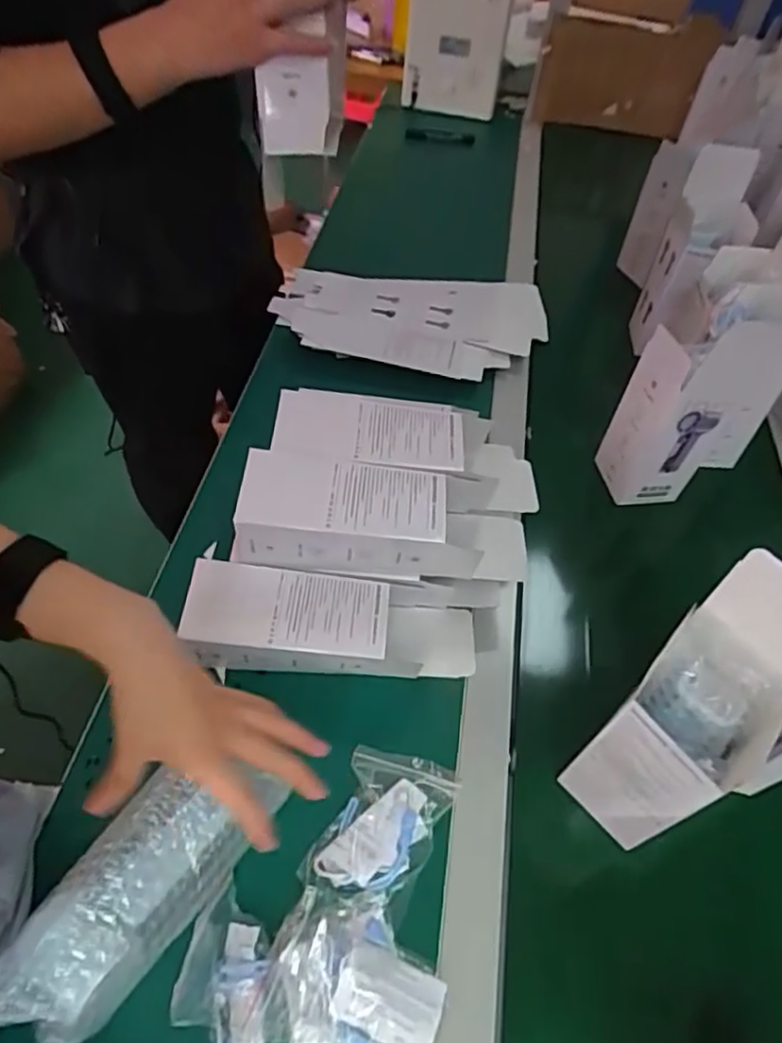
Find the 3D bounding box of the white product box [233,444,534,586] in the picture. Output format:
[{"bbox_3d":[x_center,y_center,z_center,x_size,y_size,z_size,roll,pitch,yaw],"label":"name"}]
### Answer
[{"bbox_3d":[-0.007,-0.002,0.544,0.221,0.071,0.082,7,50,3],"label":"white product box"}]

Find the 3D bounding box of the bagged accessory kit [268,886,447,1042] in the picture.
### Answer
[{"bbox_3d":[-0.022,0.305,0.427,0.107,0.035,0.105,8,50,5],"label":"bagged accessory kit"}]

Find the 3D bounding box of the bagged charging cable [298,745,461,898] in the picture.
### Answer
[{"bbox_3d":[-0.008,0.230,0.498,0.081,0.018,0.109,20,52,14],"label":"bagged charging cable"}]

